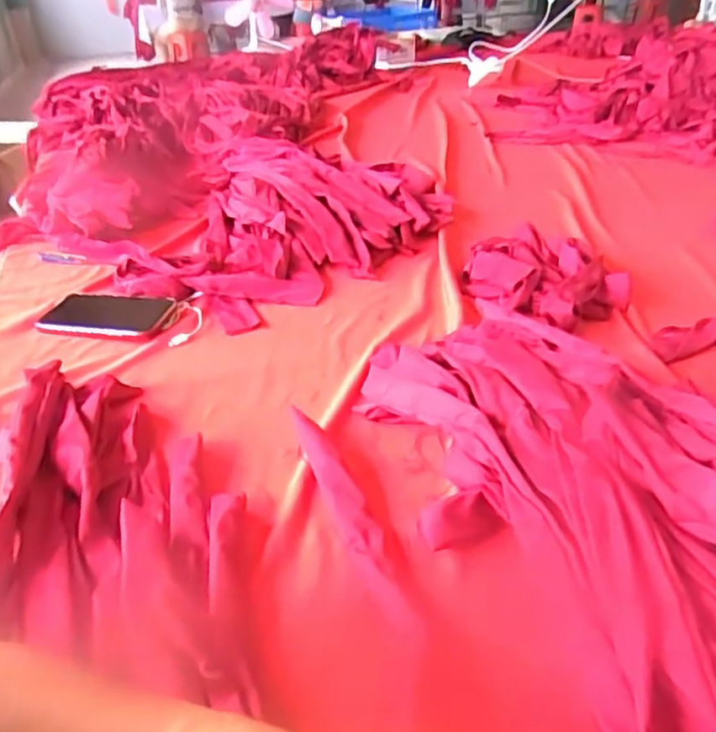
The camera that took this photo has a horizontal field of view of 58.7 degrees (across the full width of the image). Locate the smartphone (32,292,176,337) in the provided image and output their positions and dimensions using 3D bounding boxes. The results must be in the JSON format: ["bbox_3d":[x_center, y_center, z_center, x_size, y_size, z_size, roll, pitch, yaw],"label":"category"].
[{"bbox_3d":[-0.306,-0.063,0.753,0.163,0.009,0.076,7,34,16],"label":"smartphone"}]

